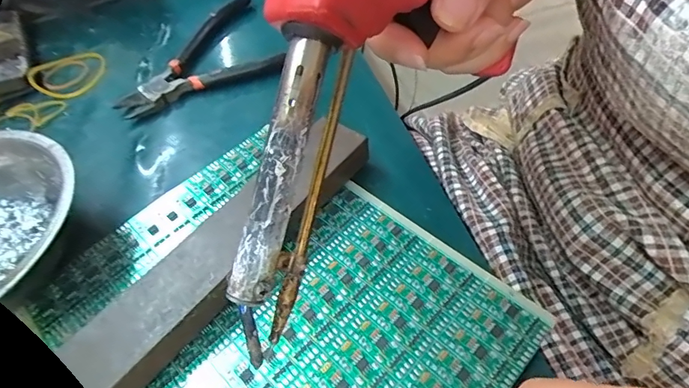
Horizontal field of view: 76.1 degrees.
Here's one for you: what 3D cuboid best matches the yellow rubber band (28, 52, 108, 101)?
[{"bbox_3d":[-0.208,-0.092,0.333,0.053,0.009,0.059,-27,59,-25],"label":"yellow rubber band"}]

